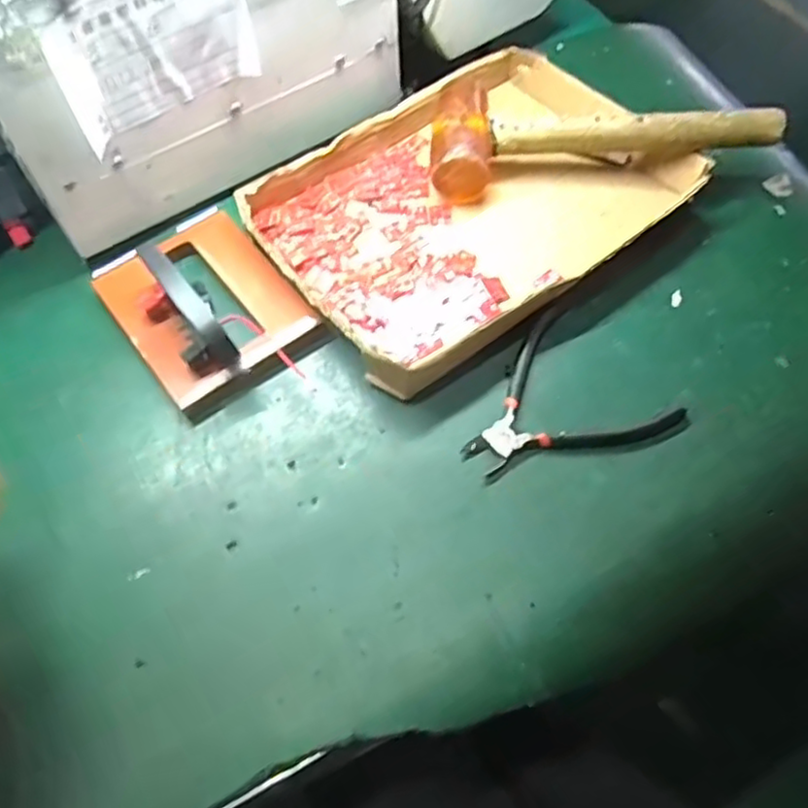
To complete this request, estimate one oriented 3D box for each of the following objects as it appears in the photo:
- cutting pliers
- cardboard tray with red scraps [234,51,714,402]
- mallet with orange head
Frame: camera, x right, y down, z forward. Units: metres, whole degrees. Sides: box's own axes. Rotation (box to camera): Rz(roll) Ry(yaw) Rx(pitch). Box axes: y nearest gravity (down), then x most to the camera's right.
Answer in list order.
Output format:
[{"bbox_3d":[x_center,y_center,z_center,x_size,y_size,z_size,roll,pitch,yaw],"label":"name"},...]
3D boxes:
[{"bbox_3d":[0.104,0.007,0.470,0.132,0.007,0.119,-39,65,-16],"label":"cutting pliers"},{"bbox_3d":[0.054,-0.166,0.555,0.323,0.043,0.239,-35,64,-15],"label":"cardboard tray with red scraps"},{"bbox_3d":[0.156,-0.232,0.566,0.269,0.056,0.113,-4,61,1],"label":"mallet with orange head"}]

